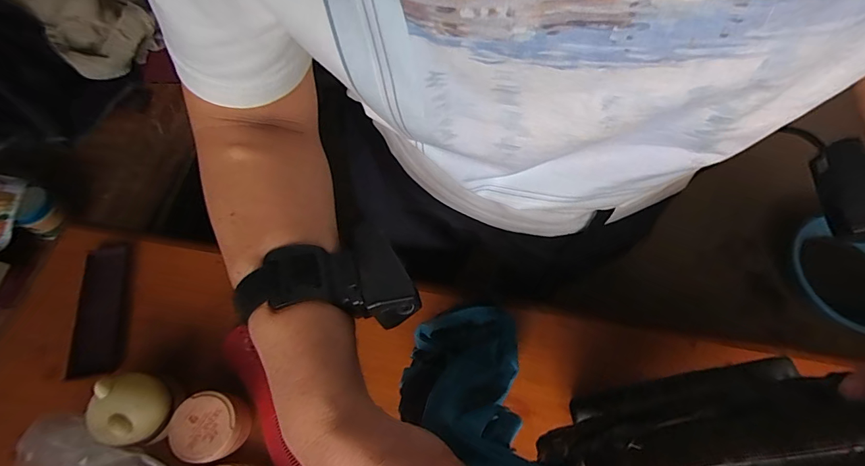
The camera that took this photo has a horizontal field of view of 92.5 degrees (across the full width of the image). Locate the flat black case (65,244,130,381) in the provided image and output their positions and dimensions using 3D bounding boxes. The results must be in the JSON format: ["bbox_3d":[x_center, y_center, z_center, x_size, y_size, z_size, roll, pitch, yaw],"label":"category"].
[{"bbox_3d":[-0.398,0.088,0.490,0.050,0.009,0.157,-8,66,-3],"label":"flat black case"}]

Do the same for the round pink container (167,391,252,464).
[{"bbox_3d":[-0.223,0.195,0.418,0.065,0.036,0.060,0,66,1],"label":"round pink container"}]

